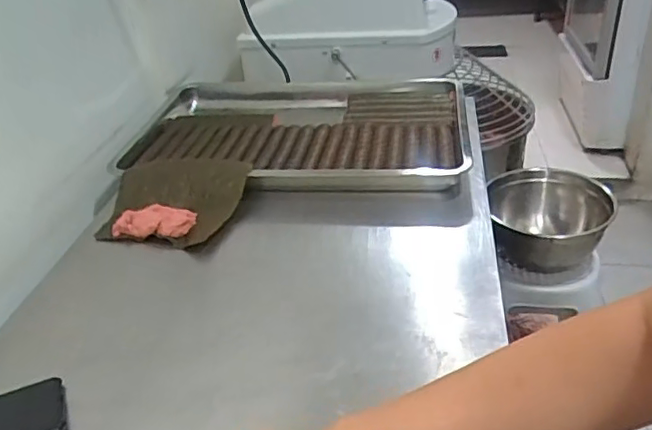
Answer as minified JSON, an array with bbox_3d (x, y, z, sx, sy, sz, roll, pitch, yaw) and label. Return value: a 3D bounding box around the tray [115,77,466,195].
[{"bbox_3d":[-0.058,-0.167,1.108,0.616,0.047,0.436,-1,33,6],"label":"tray"}]

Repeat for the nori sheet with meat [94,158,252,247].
[{"bbox_3d":[-0.235,-0.030,0.912,0.197,0.049,0.178,6,35,15],"label":"nori sheet with meat"}]

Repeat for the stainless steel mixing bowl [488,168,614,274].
[{"bbox_3d":[0.492,0.015,1.316,0.249,0.157,0.257,0,33,9],"label":"stainless steel mixing bowl"}]

